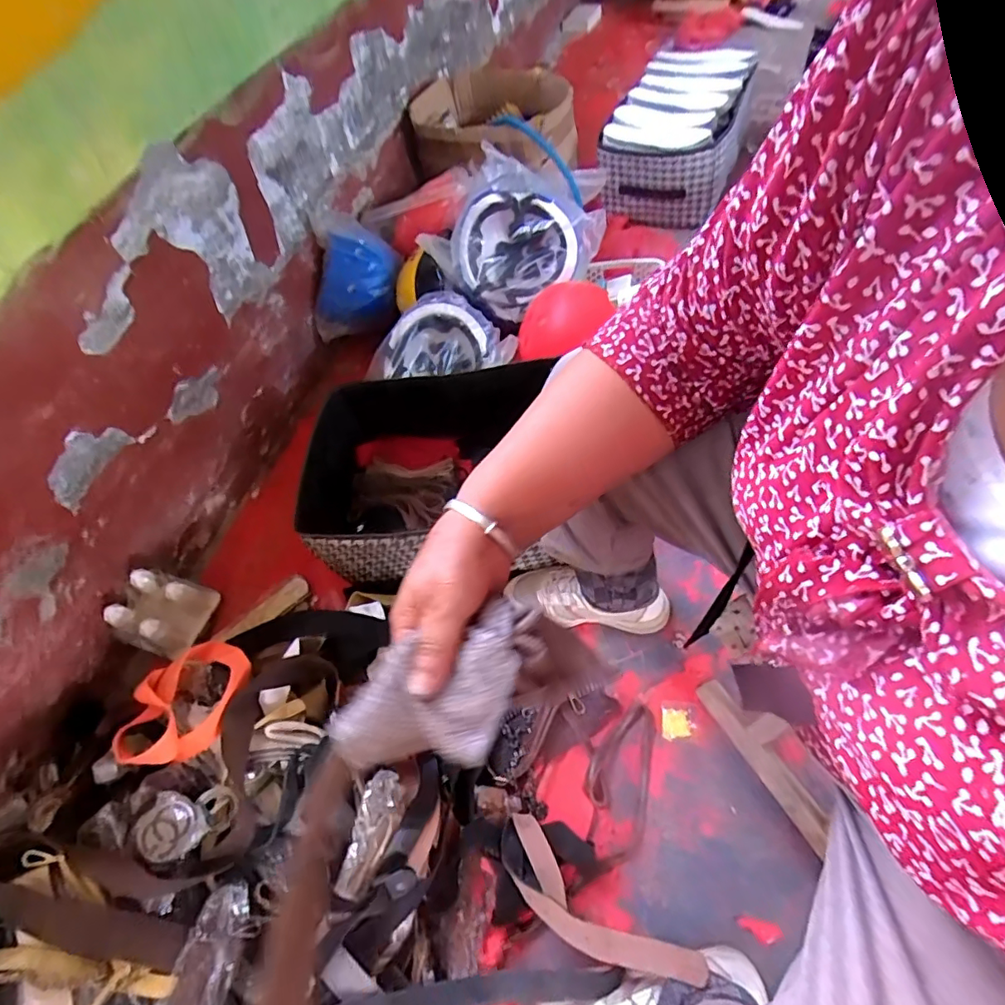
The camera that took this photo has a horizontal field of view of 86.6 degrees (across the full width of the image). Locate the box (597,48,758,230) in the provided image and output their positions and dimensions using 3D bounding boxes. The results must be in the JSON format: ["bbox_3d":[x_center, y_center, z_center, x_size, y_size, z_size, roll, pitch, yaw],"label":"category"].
[{"bbox_3d":[0.424,-0.910,1.310,0.288,0.174,0.463,15,61,11],"label":"box"}]

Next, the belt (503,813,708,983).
[{"bbox_3d":[0.097,0.439,0.572,0.228,0.034,0.072,16,58,37],"label":"belt"}]

